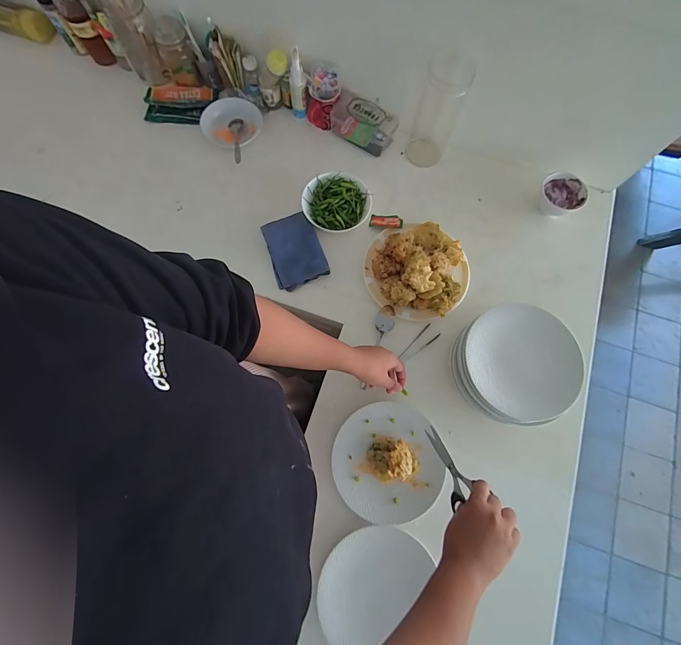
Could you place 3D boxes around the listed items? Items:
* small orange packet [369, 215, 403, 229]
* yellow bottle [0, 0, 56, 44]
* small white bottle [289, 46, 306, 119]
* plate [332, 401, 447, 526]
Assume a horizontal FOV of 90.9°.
[{"bbox_3d":[0.104,-0.228,0.753,0.071,0.007,0.039,6,59,12],"label":"small orange packet"},{"bbox_3d":[-0.859,-0.795,0.879,0.205,0.060,0.059,22,75,5],"label":"yellow bottle"},{"bbox_3d":[-0.099,-0.536,0.773,0.026,0.169,0.037,-22,75,-7],"label":"small white bottle"},{"bbox_3d":[0.083,0.251,0.602,0.188,0.047,0.196,0,74,-1],"label":"plate"}]

